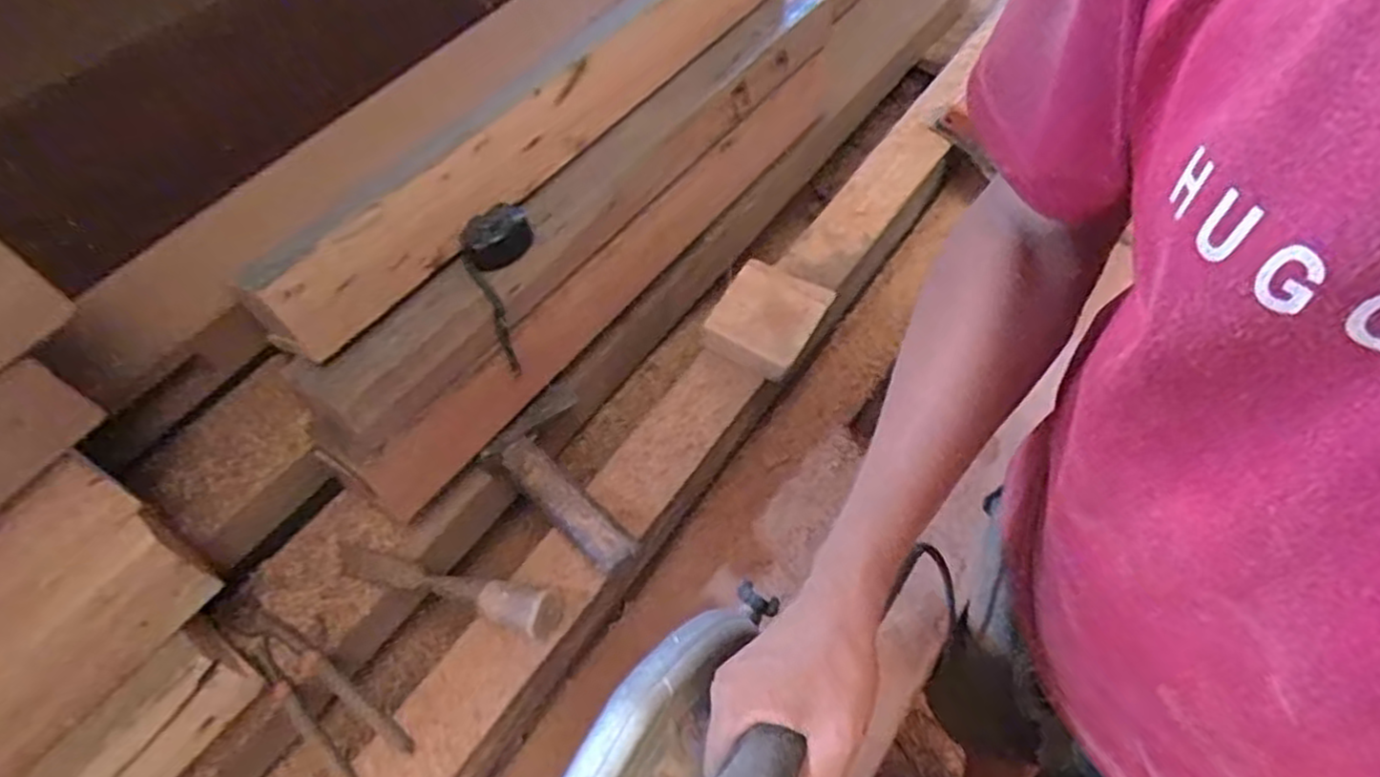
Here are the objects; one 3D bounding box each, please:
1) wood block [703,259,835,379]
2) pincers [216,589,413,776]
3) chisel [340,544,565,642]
[{"bbox_3d":[0.081,-0.074,0.771,0.094,0.043,0.119,25,59,21],"label":"wood block"},{"bbox_3d":[-0.318,0.243,0.619,0.223,0.033,0.054,31,62,25],"label":"pincers"},{"bbox_3d":[-0.214,0.177,0.658,0.239,0.052,0.042,4,52,29],"label":"chisel"}]

